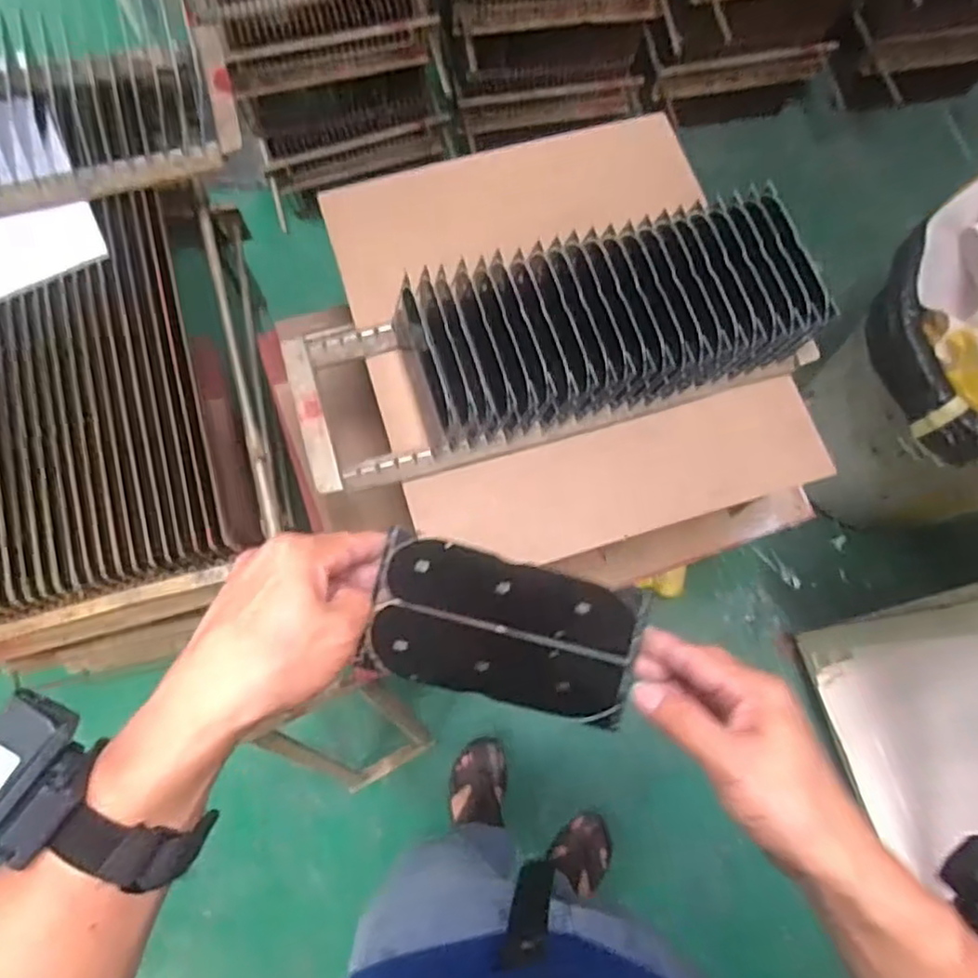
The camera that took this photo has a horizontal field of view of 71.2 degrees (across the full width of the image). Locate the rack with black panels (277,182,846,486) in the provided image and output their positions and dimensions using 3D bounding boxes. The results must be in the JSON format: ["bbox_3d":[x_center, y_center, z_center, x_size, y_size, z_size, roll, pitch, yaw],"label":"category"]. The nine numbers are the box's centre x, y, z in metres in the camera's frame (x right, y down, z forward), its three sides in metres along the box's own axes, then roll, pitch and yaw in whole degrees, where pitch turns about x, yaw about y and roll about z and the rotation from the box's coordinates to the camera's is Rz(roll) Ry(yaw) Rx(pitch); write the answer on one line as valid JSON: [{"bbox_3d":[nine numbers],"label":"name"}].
[{"bbox_3d":[0.068,-0.152,0.685,0.535,0.097,0.183,-15,74,-5],"label":"rack with black panels"}]

